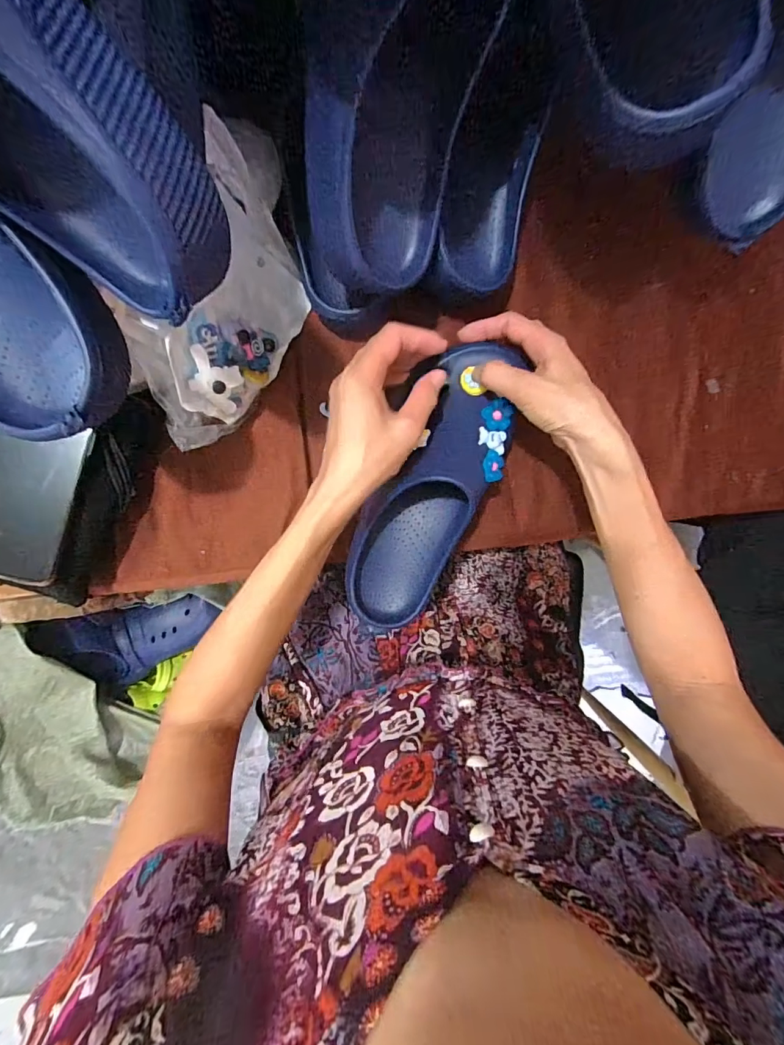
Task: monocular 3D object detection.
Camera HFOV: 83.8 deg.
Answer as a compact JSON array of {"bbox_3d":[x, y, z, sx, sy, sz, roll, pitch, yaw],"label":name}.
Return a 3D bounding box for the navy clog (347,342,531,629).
[{"bbox_3d":[0.026,-0.024,0.370,0.092,0.070,0.244,21,107,-7],"label":"navy clog"}]

